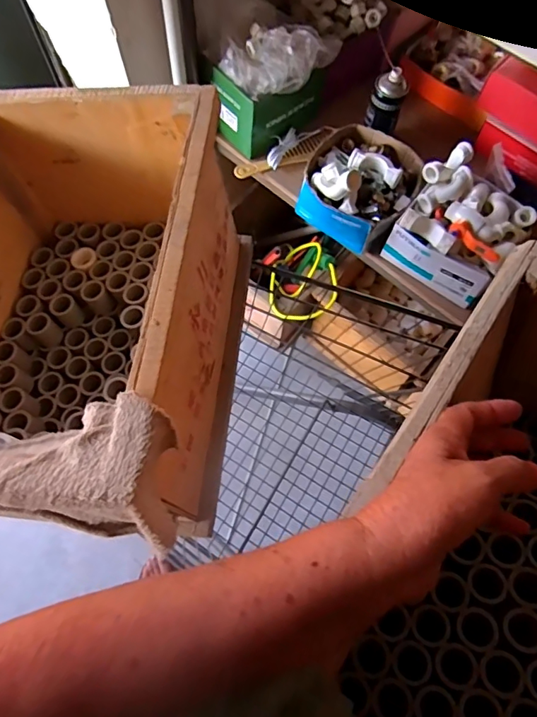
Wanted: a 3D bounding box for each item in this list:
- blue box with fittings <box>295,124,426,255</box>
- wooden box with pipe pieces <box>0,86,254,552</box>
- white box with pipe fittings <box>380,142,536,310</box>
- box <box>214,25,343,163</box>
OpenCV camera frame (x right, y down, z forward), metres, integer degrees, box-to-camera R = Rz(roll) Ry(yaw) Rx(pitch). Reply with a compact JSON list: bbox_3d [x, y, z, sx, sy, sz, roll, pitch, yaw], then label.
[{"bbox_3d":[0.181,-0.343,0.909,0.201,0.111,0.230,25,70,10],"label":"blue box with fittings"},{"bbox_3d":[-0.209,-0.065,0.509,0.323,0.260,0.441,5,68,2],"label":"wooden box with pipe pieces"},{"bbox_3d":[0.360,-0.252,0.889,0.205,0.124,0.232,32,71,13],"label":"white box with pipe fittings"},{"bbox_3d":[0.016,-0.546,0.955,0.236,0.187,0.128,-28,70,-11],"label":"box"}]

